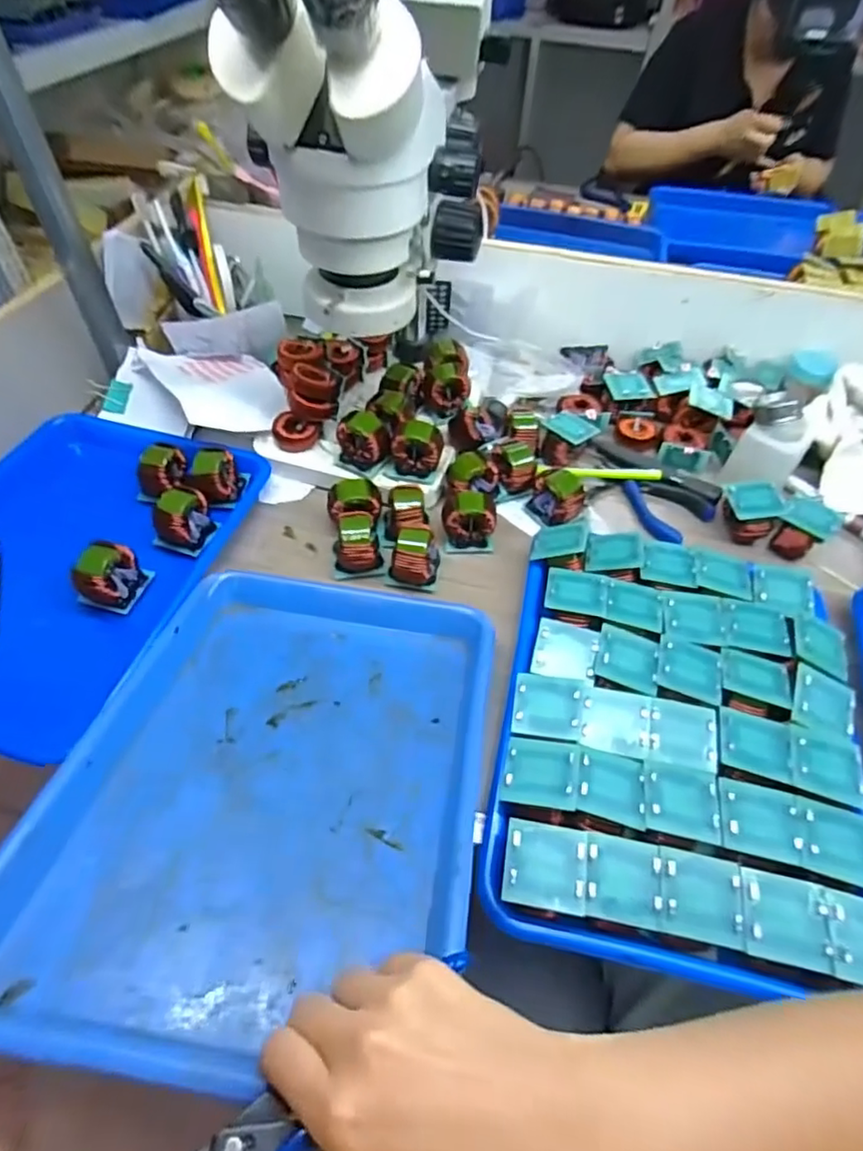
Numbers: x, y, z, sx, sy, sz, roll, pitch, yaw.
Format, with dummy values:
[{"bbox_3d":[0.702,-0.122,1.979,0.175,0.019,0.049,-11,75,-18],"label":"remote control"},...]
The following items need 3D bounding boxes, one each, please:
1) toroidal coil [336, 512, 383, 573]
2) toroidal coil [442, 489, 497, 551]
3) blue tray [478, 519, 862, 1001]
[{"bbox_3d":[-0.065,-0.032,0.521,0.040,0.034,0.049,-5,52,-6],"label":"toroidal coil"},{"bbox_3d":[0.036,-0.049,0.543,0.049,0.048,0.035,-1,52,-3],"label":"toroidal coil"},{"bbox_3d":[0.180,0.101,0.421,0.246,0.058,0.314,12,52,7],"label":"blue tray"}]

